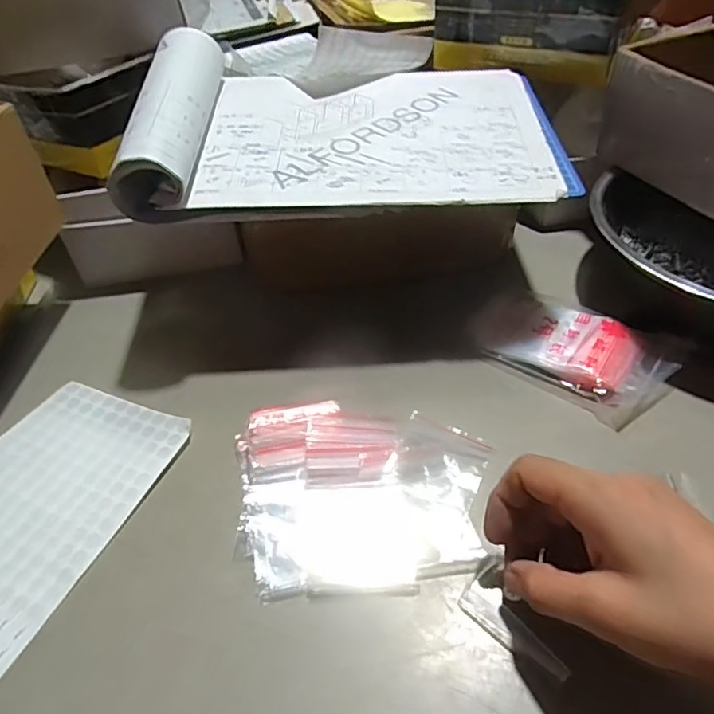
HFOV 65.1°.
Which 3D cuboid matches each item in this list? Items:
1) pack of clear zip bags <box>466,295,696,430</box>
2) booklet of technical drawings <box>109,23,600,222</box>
[{"bbox_3d":[0.163,-0.012,0.430,0.145,0.021,0.096,32,55,31],"label":"pack of clear zip bags"},{"bbox_3d":[-0.005,-0.193,0.437,0.315,0.057,0.218,-3,44,1],"label":"booklet of technical drawings"}]

